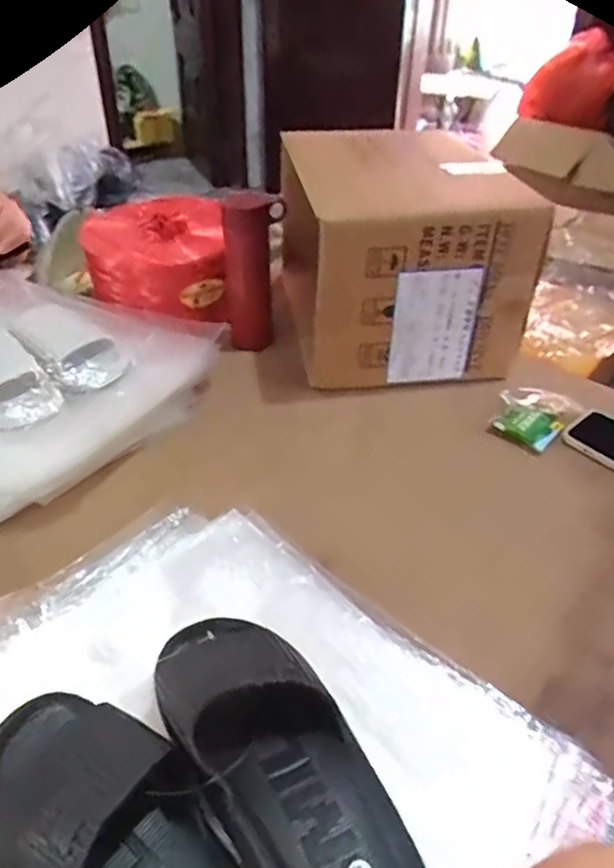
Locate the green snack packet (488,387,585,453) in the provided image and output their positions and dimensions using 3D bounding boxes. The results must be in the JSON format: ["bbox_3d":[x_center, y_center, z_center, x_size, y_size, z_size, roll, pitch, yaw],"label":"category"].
[{"bbox_3d":[0.292,-0.024,0.800,0.085,0.026,0.102,38,58,26],"label":"green snack packet"}]

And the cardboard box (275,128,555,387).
[{"bbox_3d":[0.128,-0.261,0.915,0.289,0.254,0.346,-3,39,-6],"label":"cardboard box"}]

